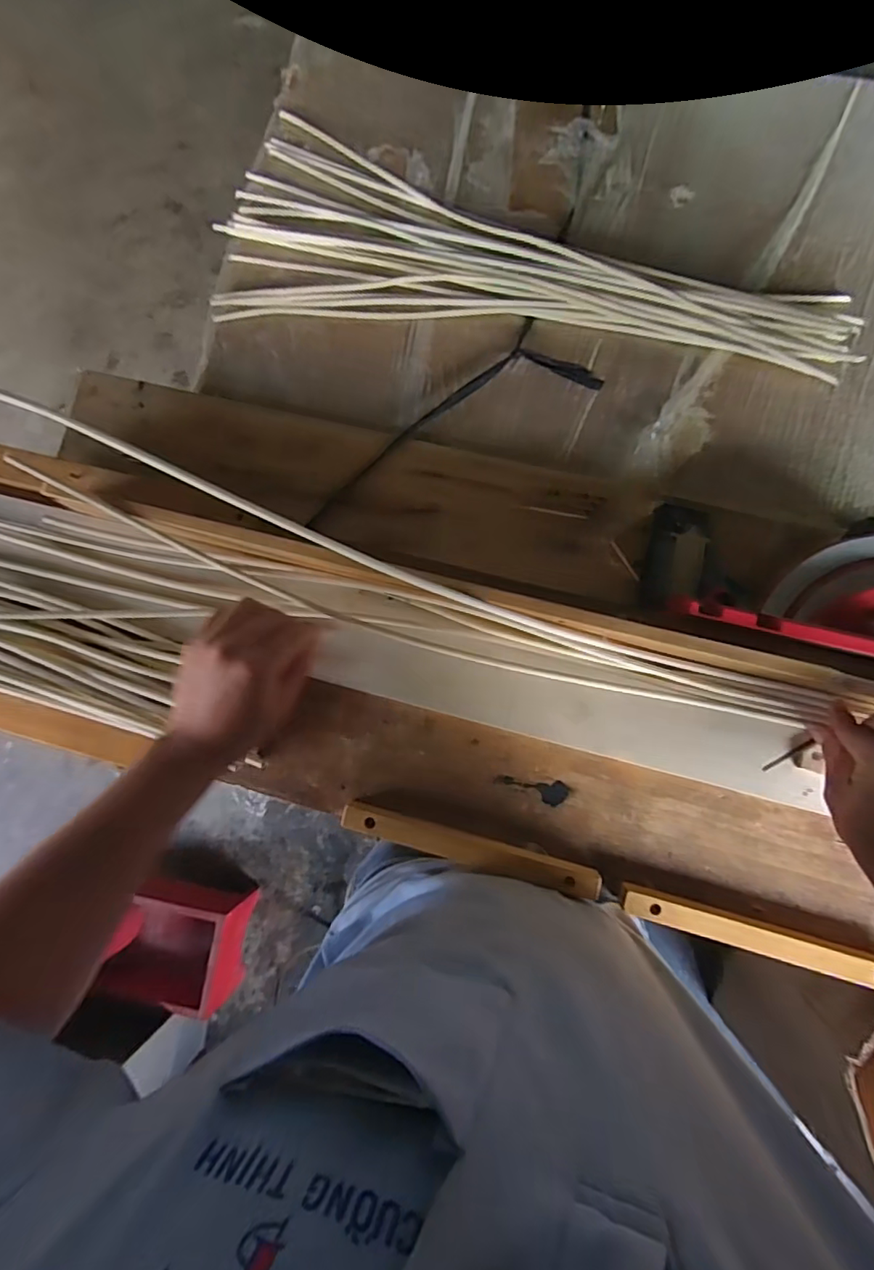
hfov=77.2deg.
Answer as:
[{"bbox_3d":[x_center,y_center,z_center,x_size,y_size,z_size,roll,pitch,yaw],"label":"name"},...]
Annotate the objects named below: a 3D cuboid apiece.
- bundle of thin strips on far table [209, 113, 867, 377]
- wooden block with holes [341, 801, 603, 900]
[{"bbox_3d":[0.109,-0.463,0.654,0.744,0.031,0.236,11,84,6],"label":"bundle of thin strips on far table"},{"bbox_3d":[0.027,0.186,0.471,0.221,0.017,0.028,13,85,6],"label":"wooden block with holes"}]

